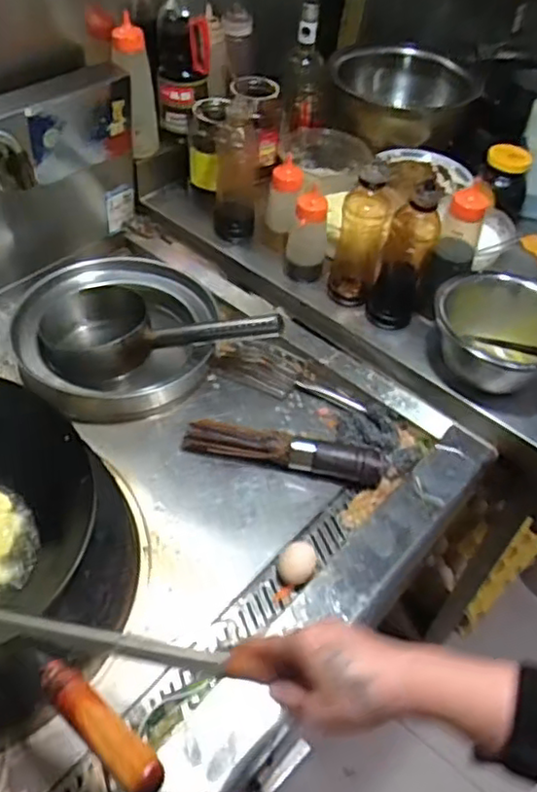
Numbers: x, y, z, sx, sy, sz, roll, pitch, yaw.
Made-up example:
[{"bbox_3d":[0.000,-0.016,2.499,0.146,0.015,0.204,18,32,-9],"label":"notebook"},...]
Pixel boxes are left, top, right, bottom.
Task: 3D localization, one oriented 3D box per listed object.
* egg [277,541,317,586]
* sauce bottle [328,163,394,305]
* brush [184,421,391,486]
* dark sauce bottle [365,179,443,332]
[{"bbox_3d":[0.035,0.205,0.819,0.042,0.039,0.046,-5,49,-10],"label":"egg"},{"bbox_3d":[0.131,-0.231,0.956,0.059,0.225,0.061,1,48,-6],"label":"sauce bottle"},{"bbox_3d":[0.021,0.073,0.916,0.273,0.045,0.044,11,48,4],"label":"brush"},{"bbox_3d":[0.191,-0.194,0.927,0.066,0.221,0.059,16,49,8],"label":"dark sauce bottle"}]

